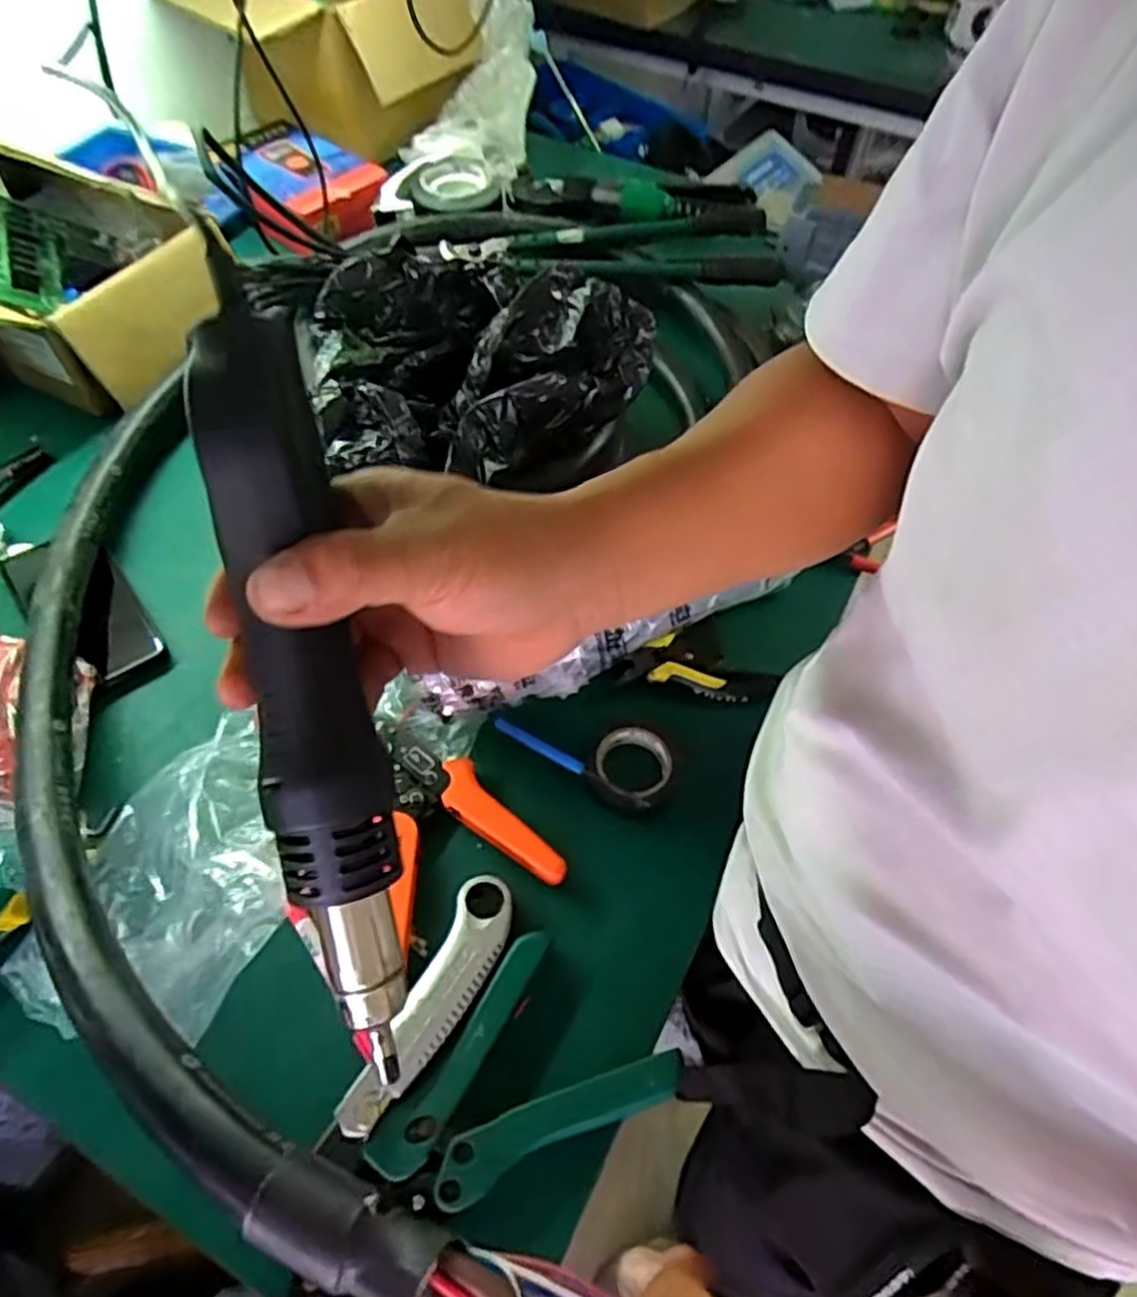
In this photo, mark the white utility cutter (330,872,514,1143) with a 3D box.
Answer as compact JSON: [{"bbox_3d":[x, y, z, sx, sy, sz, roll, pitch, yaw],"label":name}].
[{"bbox_3d":[-0.076,0.201,0.438,0.036,0.010,0.149,23,57,13],"label":"white utility cutter"}]

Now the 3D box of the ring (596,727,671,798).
[{"bbox_3d":[0.046,0.081,0.537,0.051,0.018,0.051,1,55,-2],"label":"ring"}]

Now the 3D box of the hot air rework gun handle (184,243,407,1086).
[{"bbox_3d":[-0.083,0.009,0.242,0.034,0.029,0.238,-11,94,-10],"label":"hot air rework gun handle"}]

